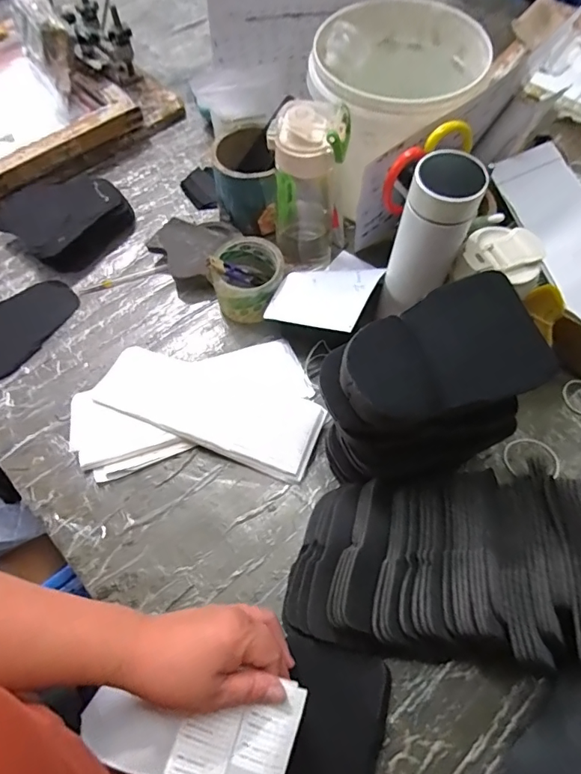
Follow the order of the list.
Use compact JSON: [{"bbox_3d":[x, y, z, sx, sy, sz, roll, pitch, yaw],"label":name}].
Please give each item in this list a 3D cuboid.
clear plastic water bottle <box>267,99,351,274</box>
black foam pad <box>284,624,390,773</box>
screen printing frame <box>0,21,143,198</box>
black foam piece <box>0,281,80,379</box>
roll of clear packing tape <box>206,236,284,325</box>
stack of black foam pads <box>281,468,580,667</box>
[{"bbox_3d":[0.023,-0.231,0.569,0.086,0.215,0.067,3,63,3],"label":"clear plastic water bottle"},{"bbox_3d":[0.027,0.308,0.400,0.091,0.030,0.157,14,64,8],"label":"black foam pad"},{"bbox_3d":[-0.455,-0.462,0.764,0.262,0.045,0.351,-41,72,-19],"label":"screen printing frame"},{"bbox_3d":[-0.353,-0.085,0.618,0.099,0.005,0.145,38,69,18],"label":"black foam piece"},{"bbox_3d":[-0.054,-0.140,0.610,0.092,0.065,0.099,-2,63,0],"label":"roll of clear packing tape"},{"bbox_3d":[0.152,0.164,0.435,0.310,0.092,0.163,-1,63,1],"label":"stack of black foam pads"}]

